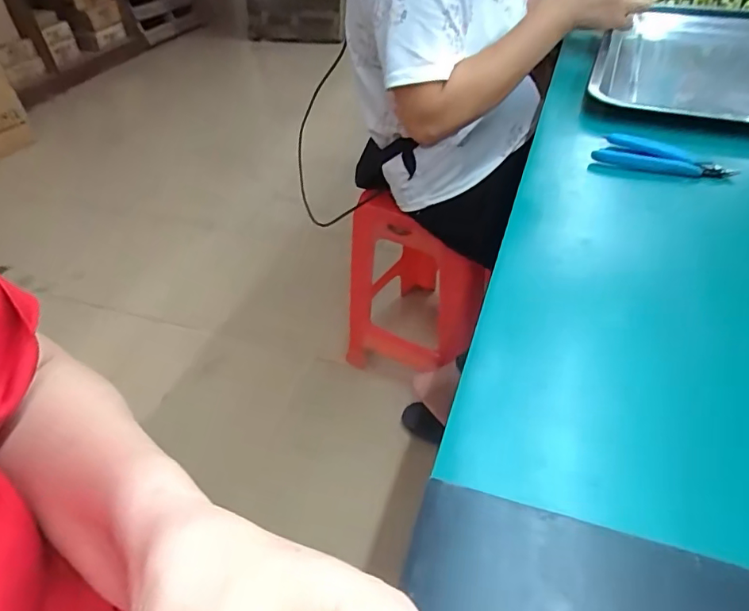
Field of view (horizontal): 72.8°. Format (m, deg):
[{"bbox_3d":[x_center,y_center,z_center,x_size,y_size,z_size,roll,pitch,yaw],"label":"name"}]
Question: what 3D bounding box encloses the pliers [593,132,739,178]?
[{"bbox_3d":[0.271,-0.138,0.478,0.113,0.013,0.050,23,49,28],"label":"pliers"}]

